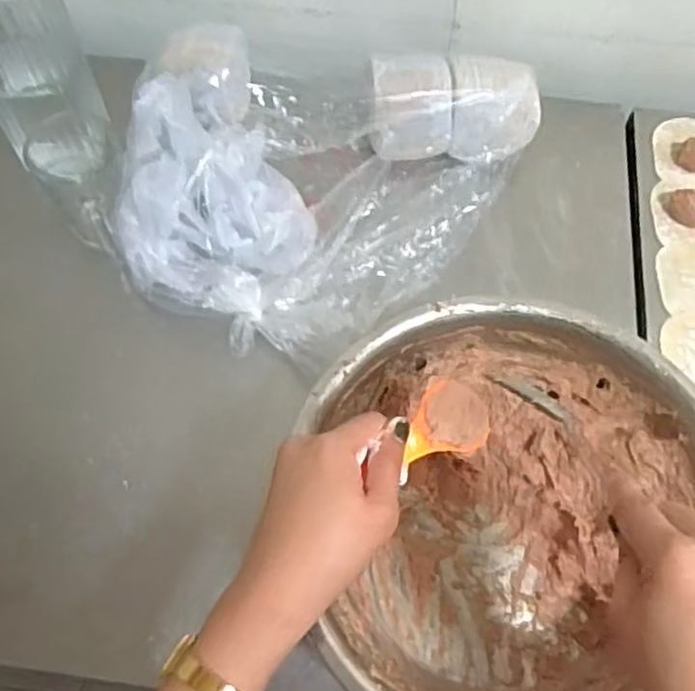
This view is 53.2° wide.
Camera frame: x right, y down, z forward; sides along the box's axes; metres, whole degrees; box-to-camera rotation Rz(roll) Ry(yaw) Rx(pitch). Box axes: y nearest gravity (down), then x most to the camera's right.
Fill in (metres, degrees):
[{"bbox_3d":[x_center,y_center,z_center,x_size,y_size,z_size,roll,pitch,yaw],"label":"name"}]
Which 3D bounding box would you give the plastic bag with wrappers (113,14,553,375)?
[{"bbox_3d":[-0.033,-0.173,0.636,0.320,0.100,0.360,27,69,14],"label":"plastic bag with wrappers"}]

